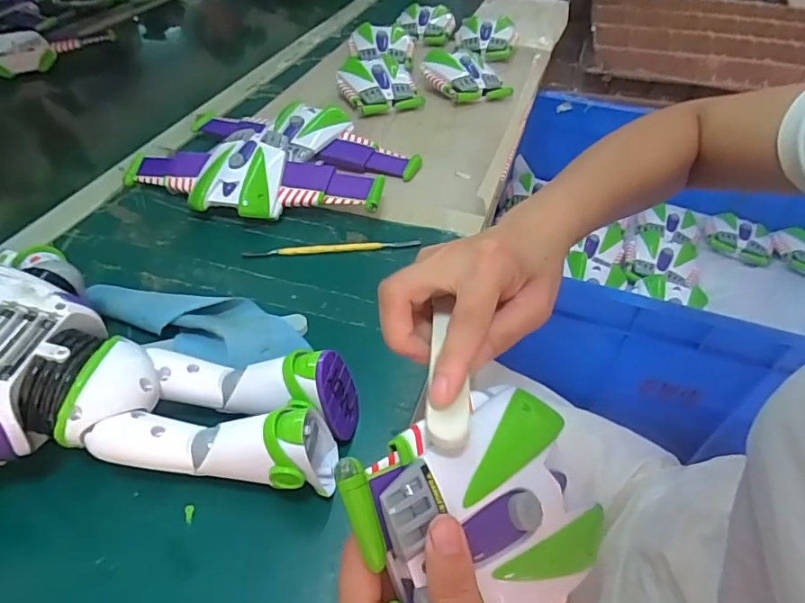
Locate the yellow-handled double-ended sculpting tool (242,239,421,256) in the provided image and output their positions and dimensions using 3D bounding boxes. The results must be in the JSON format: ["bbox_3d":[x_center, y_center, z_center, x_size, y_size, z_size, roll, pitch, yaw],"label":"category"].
[{"bbox_3d":[-0.068,-0.052,0.496,0.167,0.004,0.010,-4,44,-4],"label":"yellow-handled double-ended sculpting tool"}]

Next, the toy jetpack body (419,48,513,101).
[{"bbox_3d":[0.087,-0.330,0.744,0.087,0.044,0.114,-21,49,-20],"label":"toy jetpack body"}]

